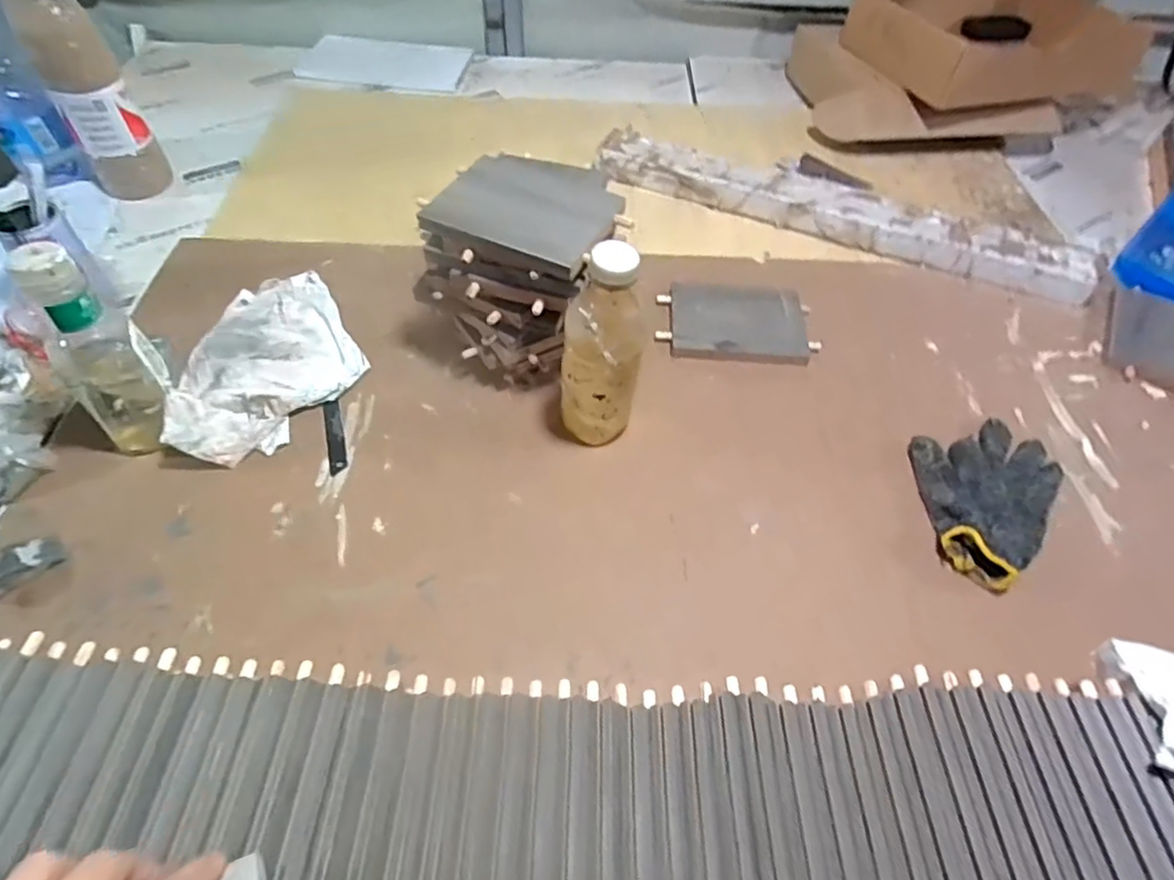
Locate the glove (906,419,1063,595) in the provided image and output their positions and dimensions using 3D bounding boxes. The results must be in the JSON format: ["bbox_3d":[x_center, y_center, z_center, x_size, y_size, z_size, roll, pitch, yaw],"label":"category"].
[{"bbox_3d":[0.375,0.045,0.622,0.129,0.034,0.189,33,57,21],"label":"glove"}]

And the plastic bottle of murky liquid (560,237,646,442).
[{"bbox_3d":[0.015,-0.085,0.587,0.076,0.209,0.083,7,52,3],"label":"plastic bottle of murky liquid"}]

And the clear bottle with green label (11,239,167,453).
[{"bbox_3d":[-0.413,-0.068,0.556,0.069,0.205,0.073,37,59,23],"label":"clear bottle with green label"}]

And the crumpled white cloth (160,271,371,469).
[{"bbox_3d":[-0.343,-0.093,0.680,0.188,0.052,0.240,-21,56,-18],"label":"crumpled white cloth"}]

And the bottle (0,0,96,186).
[{"bbox_3d":[-0.740,-0.443,0.834,0.096,0.230,0.072,-13,54,-13],"label":"bottle"}]

